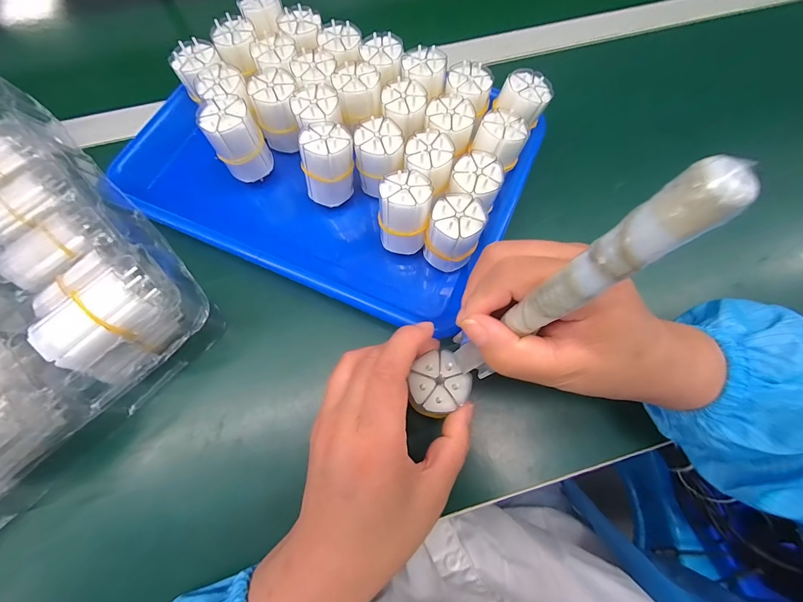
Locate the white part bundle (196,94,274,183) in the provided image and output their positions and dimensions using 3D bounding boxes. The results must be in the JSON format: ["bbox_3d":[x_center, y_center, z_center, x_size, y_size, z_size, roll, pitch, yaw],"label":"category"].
[{"bbox_3d":[-0.138,-0.136,0.286,0.038,0.054,0.041,-31,73,-11],"label":"white part bundle"}]

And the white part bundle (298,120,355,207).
[{"bbox_3d":[-0.060,-0.113,0.284,0.042,0.055,0.040,0,70,0],"label":"white part bundle"}]

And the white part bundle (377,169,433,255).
[{"bbox_3d":[0.002,-0.069,0.270,0.040,0.056,0.044,4,70,1],"label":"white part bundle"}]

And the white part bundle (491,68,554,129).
[{"bbox_3d":[0.104,-0.167,0.286,0.042,0.029,0.038,-19,72,-7],"label":"white part bundle"}]

